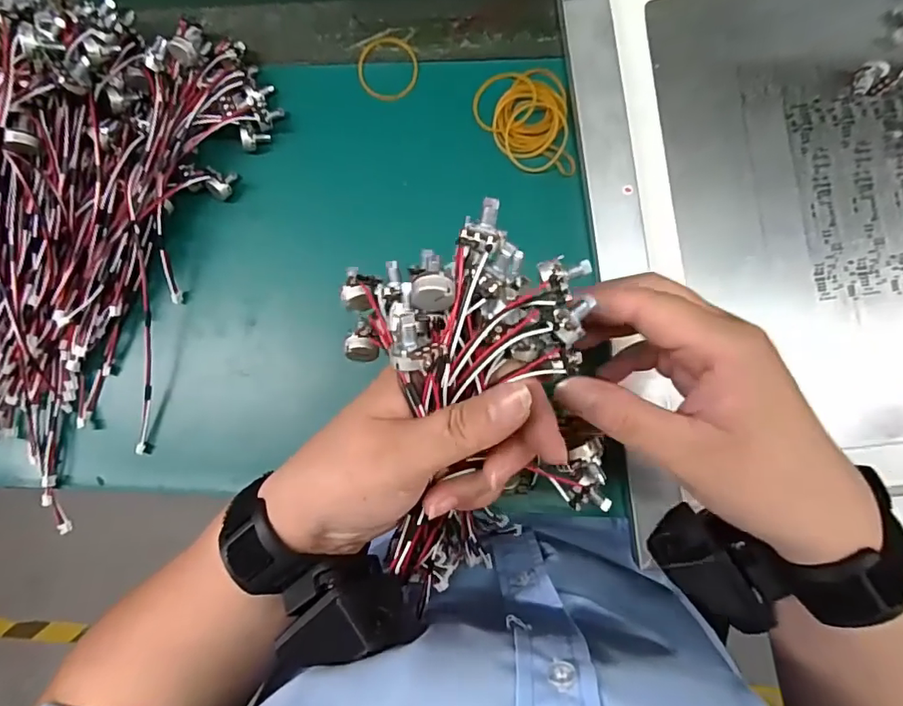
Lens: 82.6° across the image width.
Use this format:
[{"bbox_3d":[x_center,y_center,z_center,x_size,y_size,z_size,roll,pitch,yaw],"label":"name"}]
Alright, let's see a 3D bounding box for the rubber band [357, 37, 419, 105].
[{"bbox_3d":[-0.045,-0.200,0.361,0.042,0.004,0.046,1,88,6],"label":"rubber band"}]

